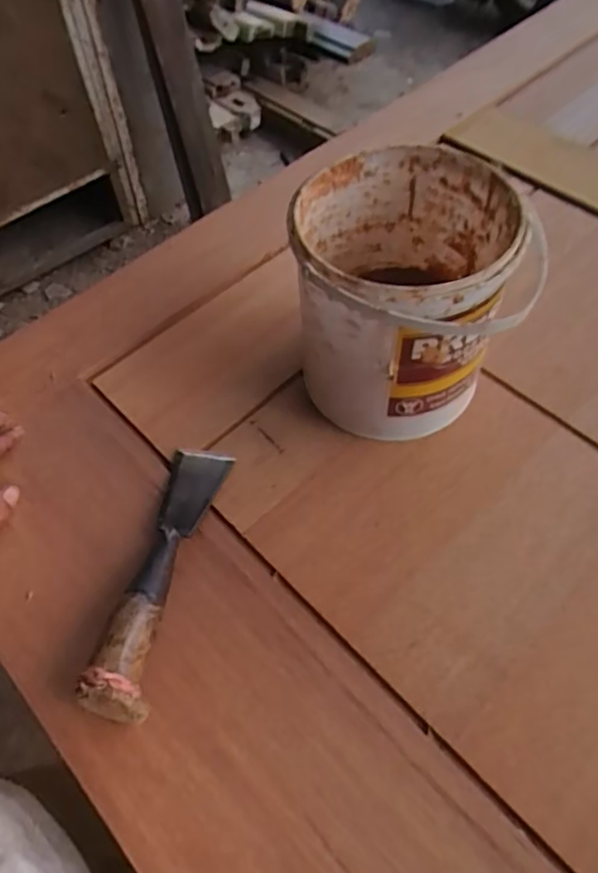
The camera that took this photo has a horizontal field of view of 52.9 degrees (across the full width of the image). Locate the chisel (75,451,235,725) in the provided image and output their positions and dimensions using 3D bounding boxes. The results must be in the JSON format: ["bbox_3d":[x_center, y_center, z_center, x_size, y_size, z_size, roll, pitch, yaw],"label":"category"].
[{"bbox_3d":[-0.111,0.107,0.502,0.053,0.041,0.244,7,45,8],"label":"chisel"}]

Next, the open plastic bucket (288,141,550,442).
[{"bbox_3d":[0.093,-0.118,0.546,0.186,0.195,0.183,-1,57,2],"label":"open plastic bucket"}]

